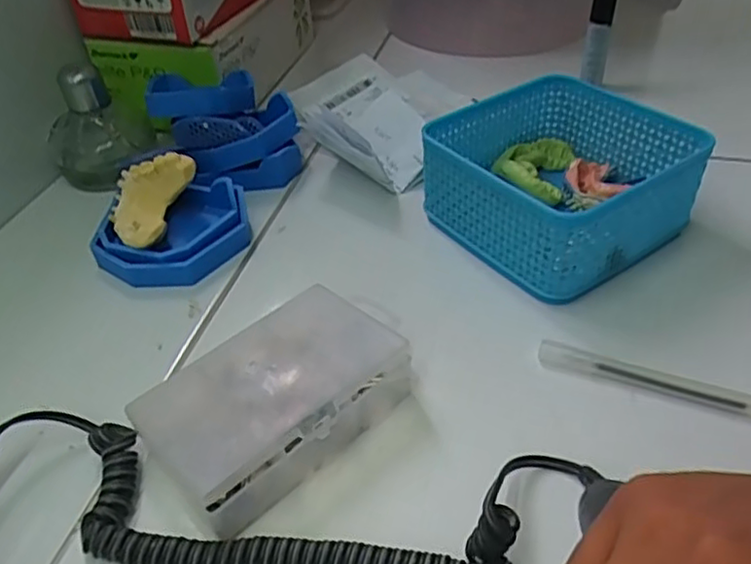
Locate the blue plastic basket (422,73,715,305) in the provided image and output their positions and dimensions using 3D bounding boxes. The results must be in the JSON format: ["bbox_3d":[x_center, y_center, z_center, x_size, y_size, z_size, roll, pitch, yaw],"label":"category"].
[{"bbox_3d":[0.115,-0.066,0.404,0.130,0.064,0.129,-28,47,-23],"label":"blue plastic basket"}]

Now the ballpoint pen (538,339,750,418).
[{"bbox_3d":[0.149,0.052,0.311,0.136,0.008,0.012,14,45,20],"label":"ballpoint pen"}]

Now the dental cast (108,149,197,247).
[{"bbox_3d":[-0.149,-0.053,0.408,0.051,0.034,0.061,10,44,16],"label":"dental cast"}]

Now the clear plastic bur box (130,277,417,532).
[{"bbox_3d":[-0.045,0.054,0.304,0.117,0.037,0.075,-34,49,-28],"label":"clear plastic bur box"}]

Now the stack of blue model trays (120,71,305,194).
[{"bbox_3d":[-0.114,-0.116,0.479,0.113,0.065,0.090,-7,42,-2],"label":"stack of blue model trays"}]

